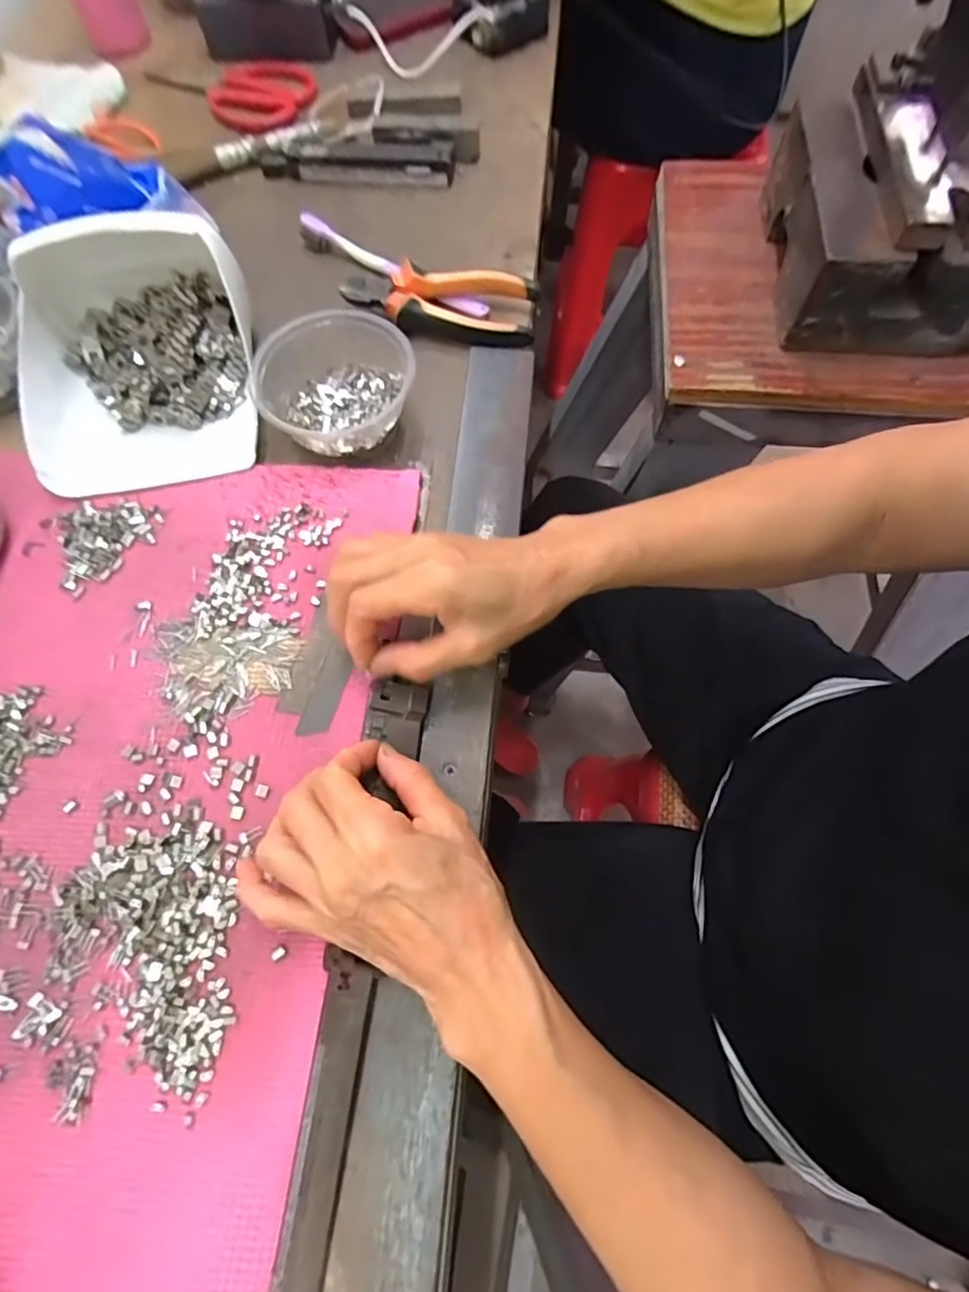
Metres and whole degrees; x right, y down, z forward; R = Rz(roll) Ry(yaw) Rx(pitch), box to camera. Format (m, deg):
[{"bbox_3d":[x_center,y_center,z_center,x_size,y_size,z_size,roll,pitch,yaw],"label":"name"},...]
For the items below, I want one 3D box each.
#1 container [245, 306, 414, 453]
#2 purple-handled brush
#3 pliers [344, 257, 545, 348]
[{"bbox_3d":[-0.106,-0.187,0.414,0.112,0.047,0.089,28,71,10],"label":"container"},{"bbox_3d":[-0.078,-0.312,0.485,0.184,0.019,0.016,30,72,11],"label":"purple-handled brush"},{"bbox_3d":[-0.035,-0.269,0.459,0.149,0.029,0.054,10,69,4],"label":"pliers"}]

